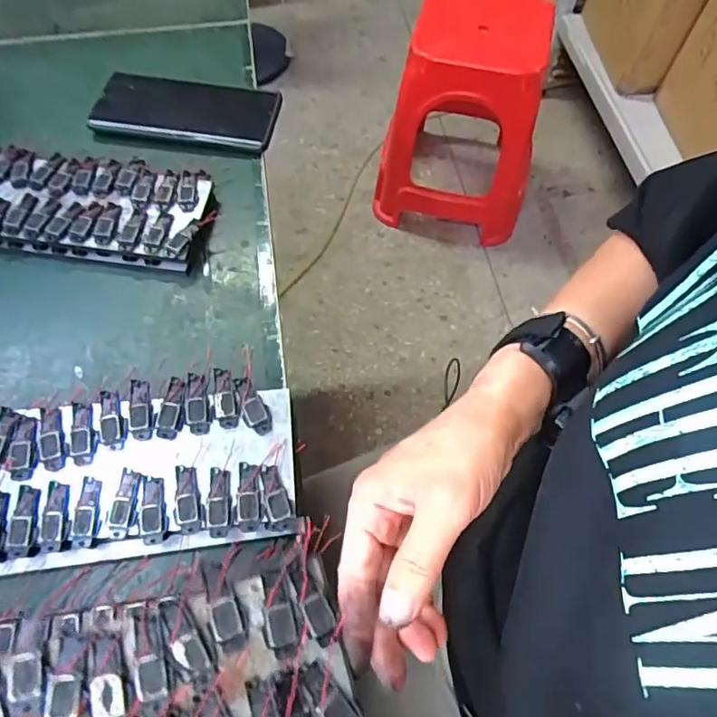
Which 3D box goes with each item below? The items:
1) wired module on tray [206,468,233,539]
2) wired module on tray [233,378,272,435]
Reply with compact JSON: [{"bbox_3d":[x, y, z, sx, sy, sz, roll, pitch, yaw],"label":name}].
[{"bbox_3d":[-0.083,0.085,0.313,0.015,0.004,0.039,-3,65,-5],"label":"wired module on tray"},{"bbox_3d":[-0.068,0.030,0.336,0.016,0.006,0.040,-23,65,-12],"label":"wired module on tray"}]

